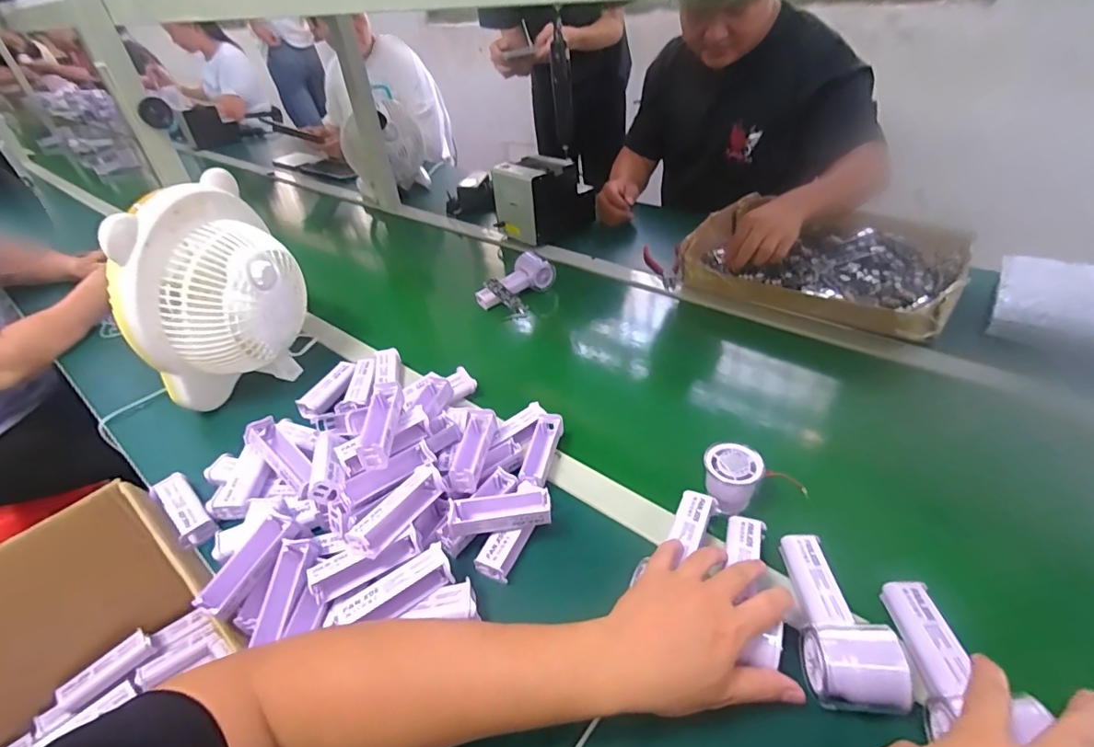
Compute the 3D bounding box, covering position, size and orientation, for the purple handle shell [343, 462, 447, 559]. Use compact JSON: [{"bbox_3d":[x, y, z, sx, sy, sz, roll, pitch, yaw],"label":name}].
[{"bbox_3d":[-0.140,0.127,0.490,0.027,0.024,0.102,18,43,27],"label":"purple handle shell"}]

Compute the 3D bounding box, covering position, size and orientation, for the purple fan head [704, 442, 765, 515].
[{"bbox_3d":[0.191,0.109,0.536,0.055,0.052,0.055,7,40,17],"label":"purple fan head"}]

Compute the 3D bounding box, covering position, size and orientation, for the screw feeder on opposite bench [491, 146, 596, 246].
[{"bbox_3d":[-0.002,-0.376,1.109,0.137,0.154,0.184,27,48,35],"label":"screw feeder on opposite bench"}]

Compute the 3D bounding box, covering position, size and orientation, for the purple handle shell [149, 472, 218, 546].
[{"bbox_3d":[-0.414,0.154,0.588,0.113,0.021,0.037,26,48,34],"label":"purple handle shell"}]

